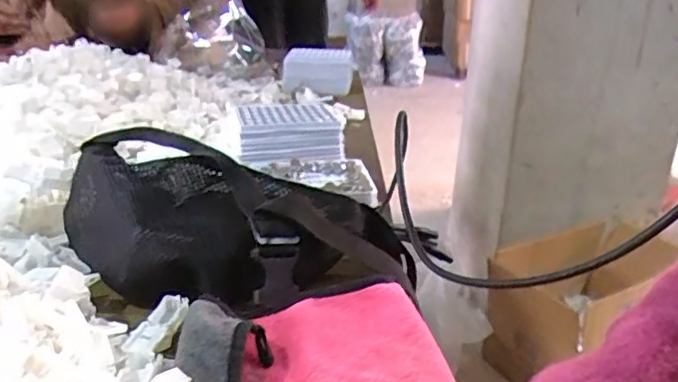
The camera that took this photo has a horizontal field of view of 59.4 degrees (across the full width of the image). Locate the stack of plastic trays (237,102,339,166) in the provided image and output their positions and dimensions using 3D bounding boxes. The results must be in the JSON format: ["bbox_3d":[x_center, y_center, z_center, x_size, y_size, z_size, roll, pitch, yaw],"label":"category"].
[{"bbox_3d":[-0.060,-0.071,0.722,0.119,0.051,0.116,-3,22,-11],"label":"stack of plastic trays"}]

